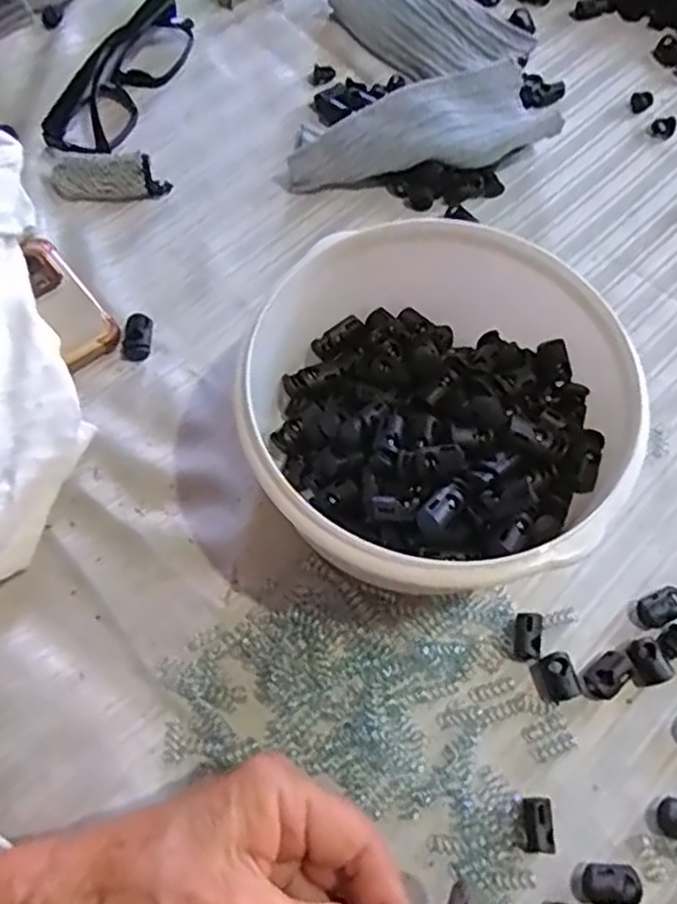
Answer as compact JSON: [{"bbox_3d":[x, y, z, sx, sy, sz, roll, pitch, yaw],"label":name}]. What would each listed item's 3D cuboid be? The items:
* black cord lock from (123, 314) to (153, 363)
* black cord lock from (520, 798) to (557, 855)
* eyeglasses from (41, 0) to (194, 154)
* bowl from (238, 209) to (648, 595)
[{"bbox_3d":[-0.105,-0.060,0.376,0.014,0.007,0.025,3,65,1],"label":"black cord lock"},{"bbox_3d":[0.078,0.147,0.283,0.011,0.010,0.020,4,65,1],"label":"black cord lock"},{"bbox_3d":[-0.131,-0.238,0.448,0.038,0.026,0.138,18,66,7],"label":"eyeglasses"},{"bbox_3d":[0.042,-0.013,0.319,0.160,0.079,0.159,0,65,-1],"label":"bowl"}]

